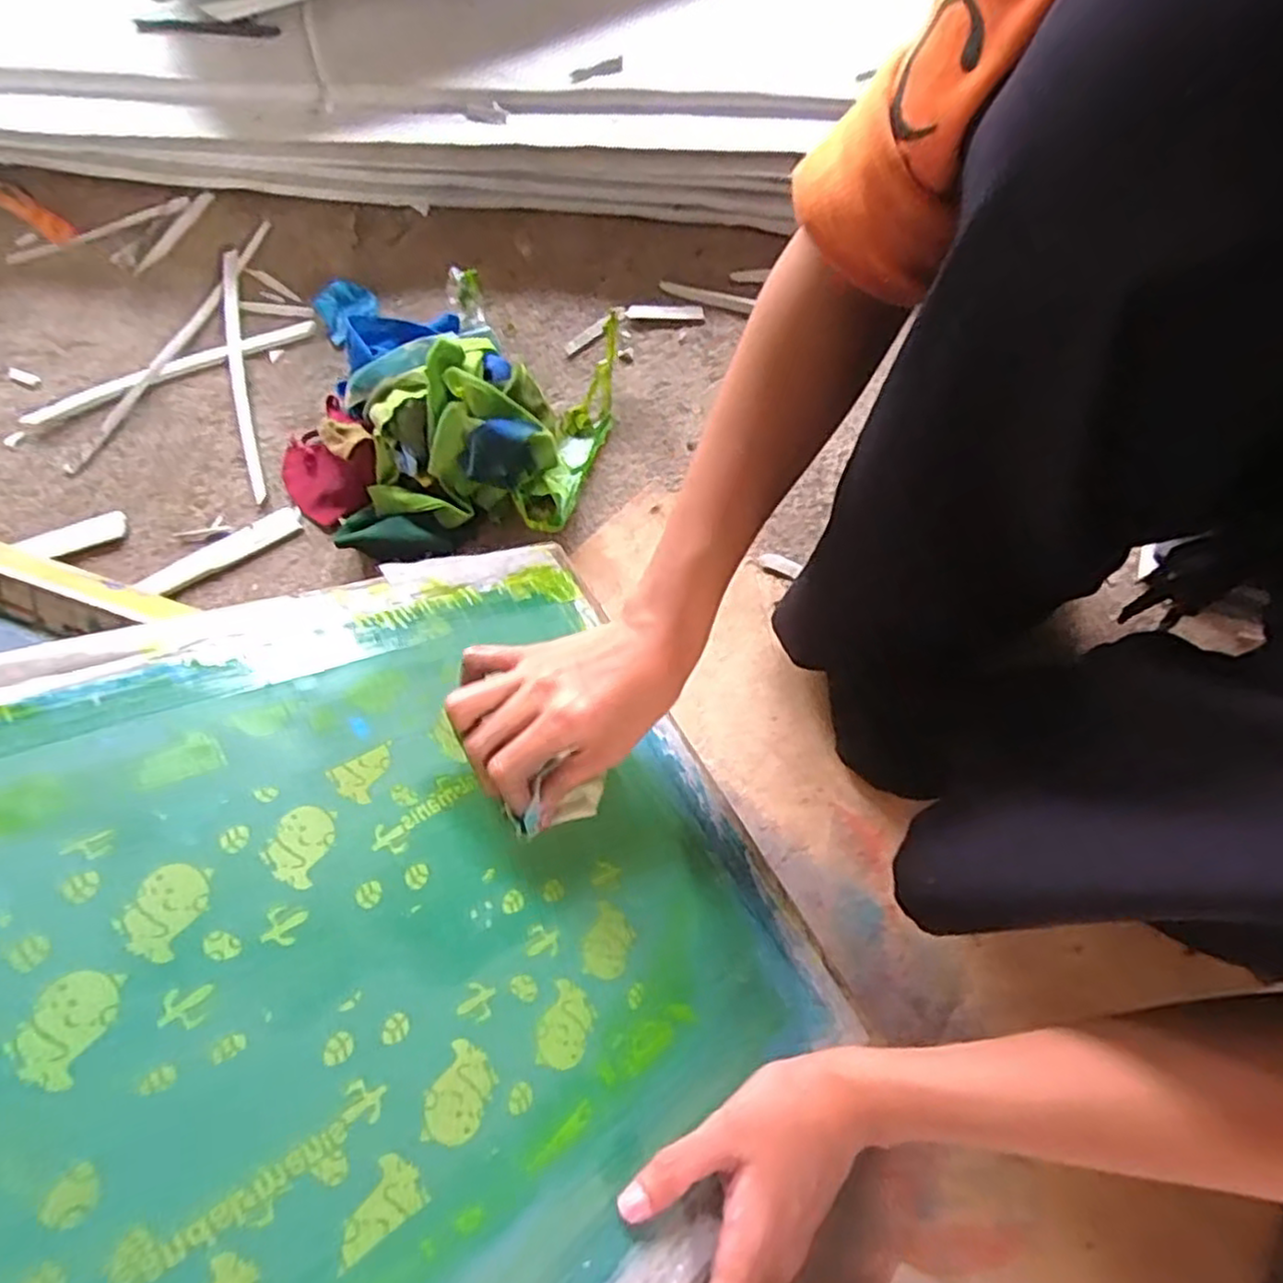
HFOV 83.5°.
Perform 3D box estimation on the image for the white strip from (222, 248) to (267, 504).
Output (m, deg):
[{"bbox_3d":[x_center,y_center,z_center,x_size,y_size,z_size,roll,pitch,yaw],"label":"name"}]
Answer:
[{"bbox_3d":[-0.328,-0.221,0.587,0.017,0.011,0.239,-14,73,-2],"label":"white strip"}]

